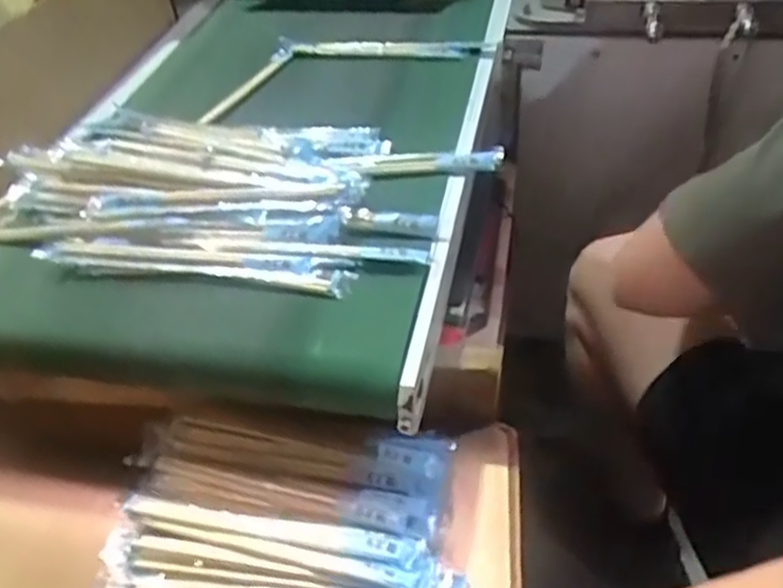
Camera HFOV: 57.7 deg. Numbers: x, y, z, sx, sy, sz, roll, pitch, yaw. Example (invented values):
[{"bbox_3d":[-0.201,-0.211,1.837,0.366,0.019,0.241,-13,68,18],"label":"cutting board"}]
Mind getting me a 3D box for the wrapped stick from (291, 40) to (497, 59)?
[{"bbox_3d":[0.003,-0.284,0.817,0.238,0.018,0.017,3,43,9],"label":"wrapped stick"}]

